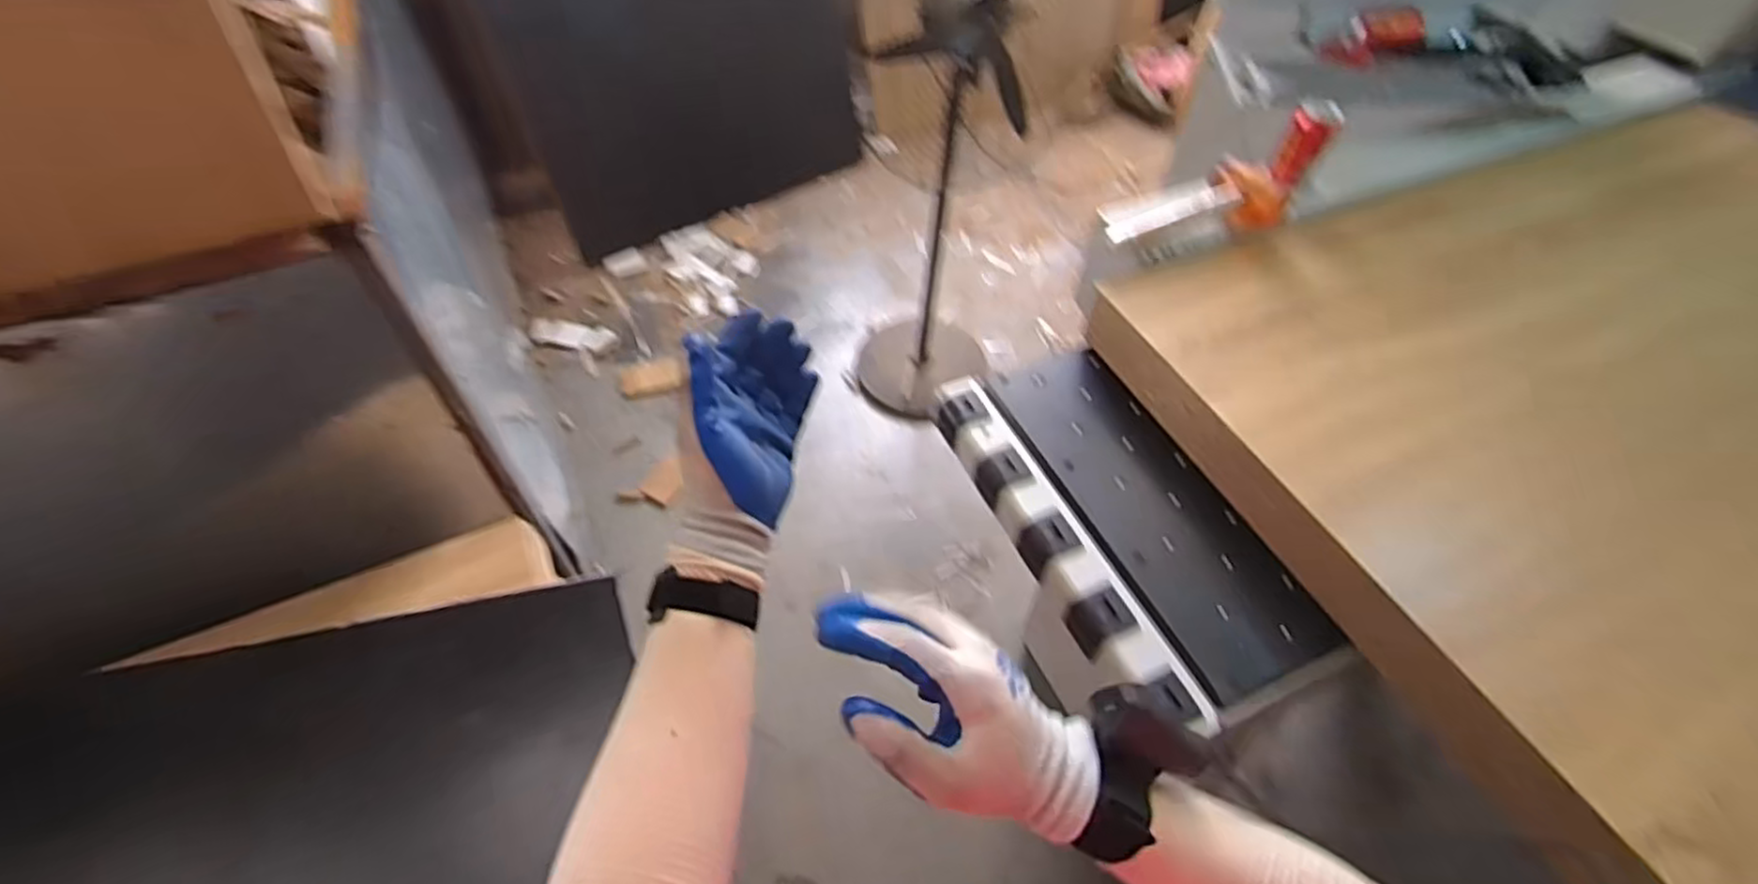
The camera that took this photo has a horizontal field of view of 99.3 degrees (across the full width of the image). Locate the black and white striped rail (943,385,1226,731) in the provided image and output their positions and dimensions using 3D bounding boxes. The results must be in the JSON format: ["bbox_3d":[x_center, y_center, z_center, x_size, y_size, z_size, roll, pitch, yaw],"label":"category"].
[{"bbox_3d":[0.221,0.119,0.931,0.084,0.044,0.525,-17,55,-15],"label":"black and white striped rail"}]

